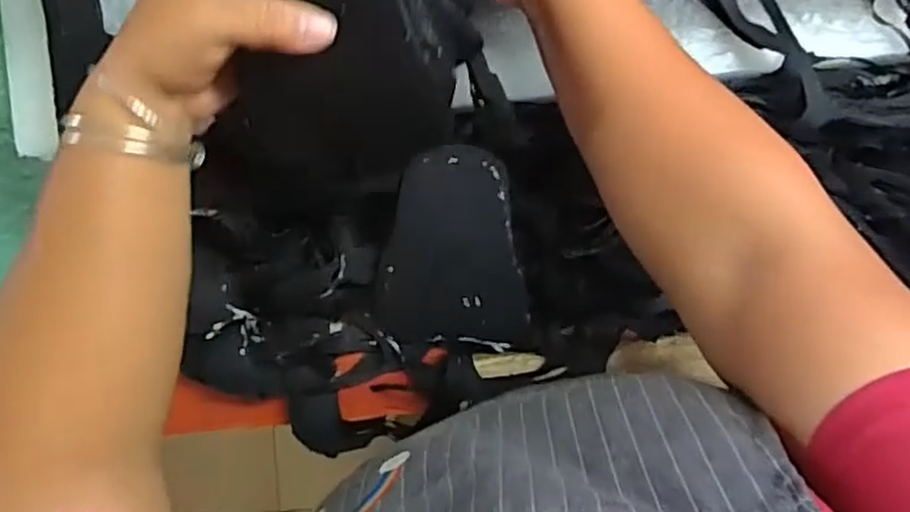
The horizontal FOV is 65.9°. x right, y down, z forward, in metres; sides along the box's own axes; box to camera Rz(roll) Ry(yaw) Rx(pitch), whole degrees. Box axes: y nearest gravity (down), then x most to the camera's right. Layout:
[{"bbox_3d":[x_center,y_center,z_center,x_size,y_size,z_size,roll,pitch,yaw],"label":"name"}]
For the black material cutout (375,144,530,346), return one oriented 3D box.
[{"bbox_3d":[-0.001,-0.007,0.493,0.104,0.007,0.134,3,96,9],"label":"black material cutout"}]

